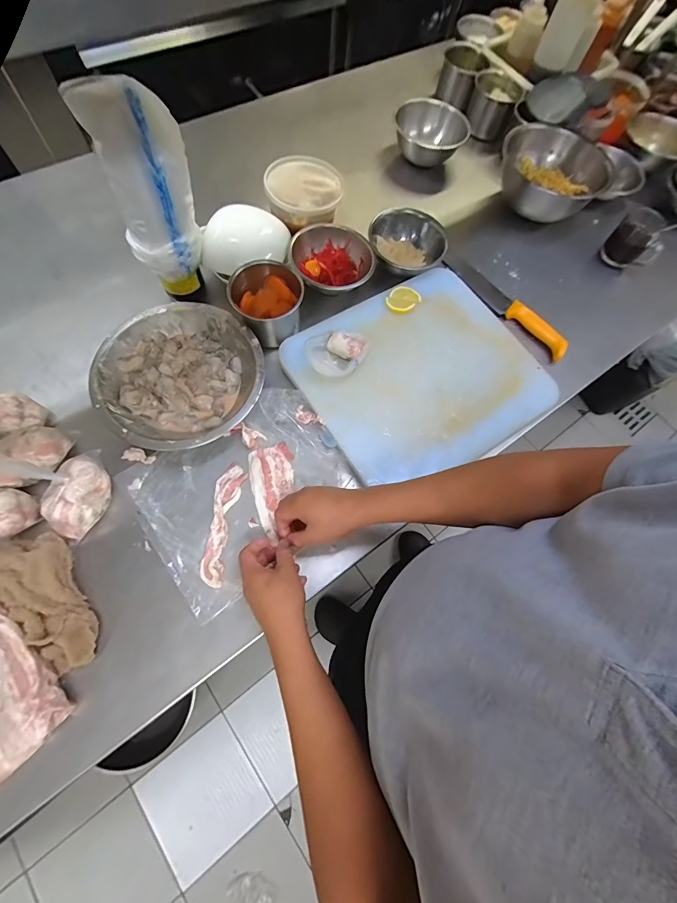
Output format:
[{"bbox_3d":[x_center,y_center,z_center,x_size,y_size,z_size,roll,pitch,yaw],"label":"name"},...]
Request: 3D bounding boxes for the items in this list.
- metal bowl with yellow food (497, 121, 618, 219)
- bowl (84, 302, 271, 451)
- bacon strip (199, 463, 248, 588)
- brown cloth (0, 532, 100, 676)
[{"bbox_3d":[0.463,-0.608,0.839,0.226,0.098,0.229,2,70,-5],"label":"metal bowl with yellow food"},{"bbox_3d":[-0.245,-0.110,0.608,0.248,0.075,0.238,2,70,-5],"label":"bowl"},{"bbox_3d":[-0.172,0.102,0.560,0.038,0.012,0.177,9,69,-2],"label":"bacon strip"},{"bbox_3d":[-0.374,0.189,0.487,0.081,0.052,0.184,-35,85,-16],"label":"brown cloth"}]

